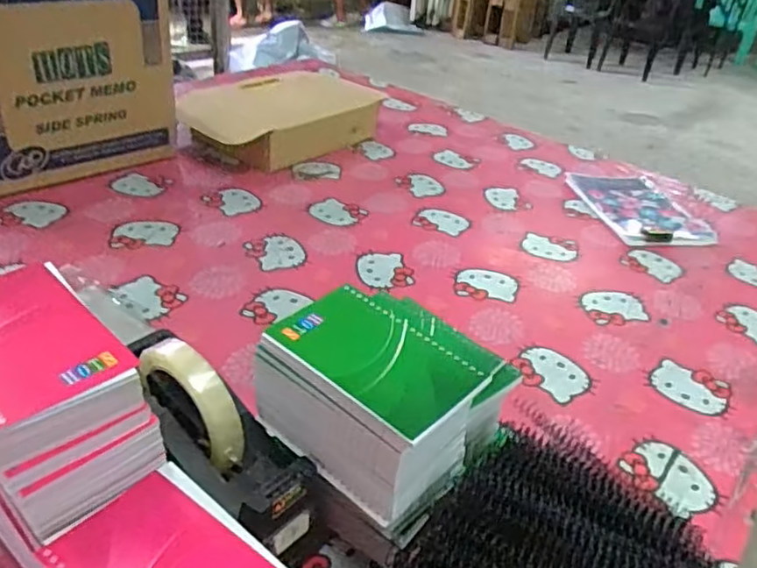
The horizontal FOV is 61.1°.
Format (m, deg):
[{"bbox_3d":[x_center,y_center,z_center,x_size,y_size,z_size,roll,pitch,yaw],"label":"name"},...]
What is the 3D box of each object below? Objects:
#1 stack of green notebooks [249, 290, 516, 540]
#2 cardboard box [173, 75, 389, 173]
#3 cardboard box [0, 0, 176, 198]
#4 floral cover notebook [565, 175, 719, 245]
[{"bbox_3d":[-0.013,0.088,0.450,0.141,0.113,0.084,28,39,29],"label":"stack of green notebooks"},{"bbox_3d":[-0.164,-0.300,1.142,0.214,0.089,0.341,28,38,29],"label":"cardboard box"},{"bbox_3d":[-0.495,-0.332,0.929,0.227,0.315,0.313,32,41,34],"label":"cardboard box"},{"bbox_3d":[0.419,-0.123,1.042,0.155,0.016,0.223,-3,34,-15],"label":"floral cover notebook"}]

